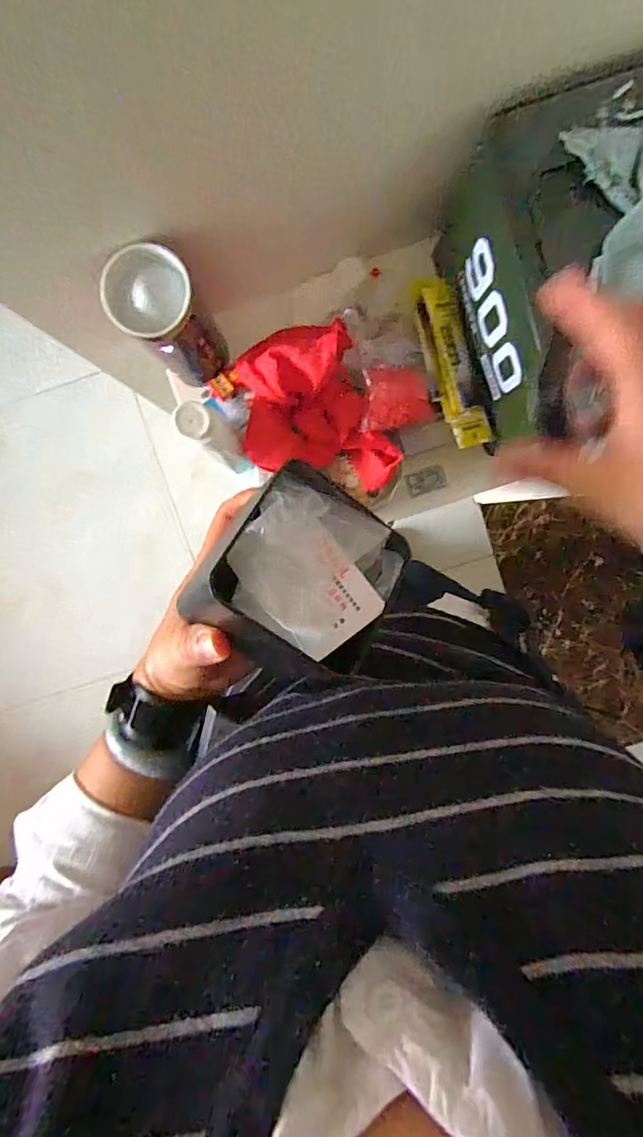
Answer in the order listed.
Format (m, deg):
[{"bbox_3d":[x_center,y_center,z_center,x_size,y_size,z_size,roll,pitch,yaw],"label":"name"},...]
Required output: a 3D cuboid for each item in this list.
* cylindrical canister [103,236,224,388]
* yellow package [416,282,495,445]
[{"bbox_3d":[-0.136,-0.224,0.447,0.067,0.147,0.067,0,96,0],"label":"cylindrical canister"},{"bbox_3d":[0.123,-0.196,0.471,0.045,0.018,0.157,-17,96,2],"label":"yellow package"}]

